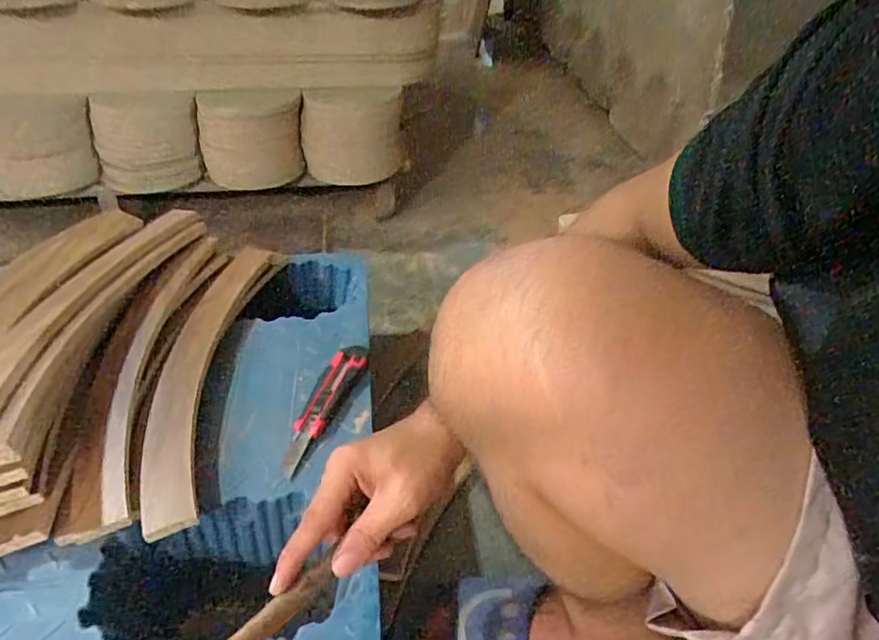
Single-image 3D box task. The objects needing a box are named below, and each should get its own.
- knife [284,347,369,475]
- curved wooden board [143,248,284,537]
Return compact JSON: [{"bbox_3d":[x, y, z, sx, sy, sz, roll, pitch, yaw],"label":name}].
[{"bbox_3d":[-0.128,0.093,0.673,0.041,0.024,0.183,12,40,12],"label":"knife"},{"bbox_3d":[-0.277,0.048,0.714,0.093,0.032,0.470,1,39,-2],"label":"curved wooden board"}]

